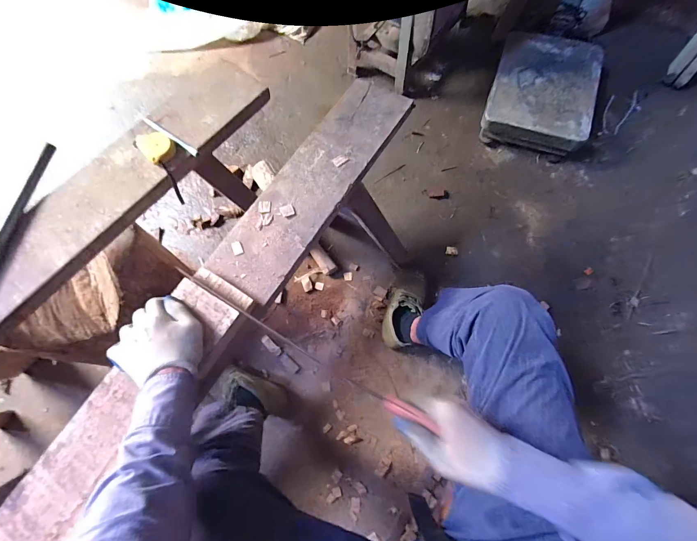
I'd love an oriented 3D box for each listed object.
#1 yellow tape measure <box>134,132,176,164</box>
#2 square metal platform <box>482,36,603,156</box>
[{"bbox_3d":[-0.365,-0.235,0.602,0.076,0.022,0.055,36,78,14],"label":"yellow tape measure"},{"bbox_3d":[0.660,-0.615,1.097,0.322,0.138,0.424,19,74,10],"label":"square metal platform"}]

